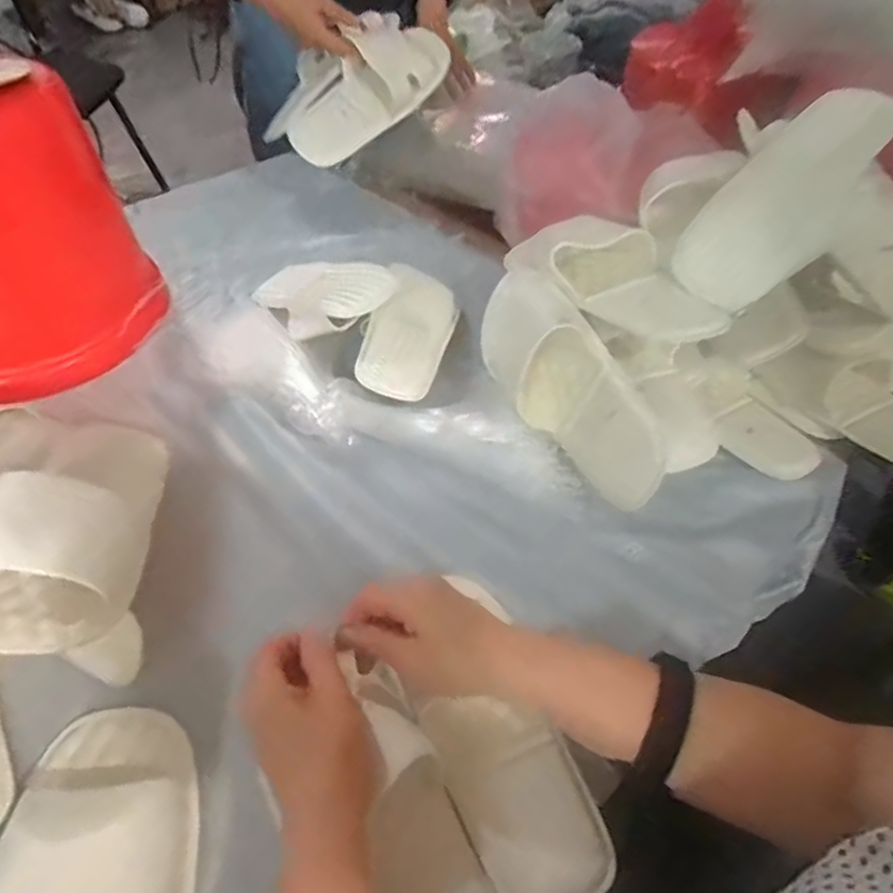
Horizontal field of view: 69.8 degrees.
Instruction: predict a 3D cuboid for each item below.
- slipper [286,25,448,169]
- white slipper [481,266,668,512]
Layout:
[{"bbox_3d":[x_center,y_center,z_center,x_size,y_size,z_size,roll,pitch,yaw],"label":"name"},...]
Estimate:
[{"bbox_3d":[-0.114,-0.504,0.928,0.252,0.077,0.128,-45,89,4],"label":"slipper"},{"bbox_3d":[0.105,-0.061,0.594,0.073,0.118,0.255,-25,67,-21],"label":"white slipper"}]

